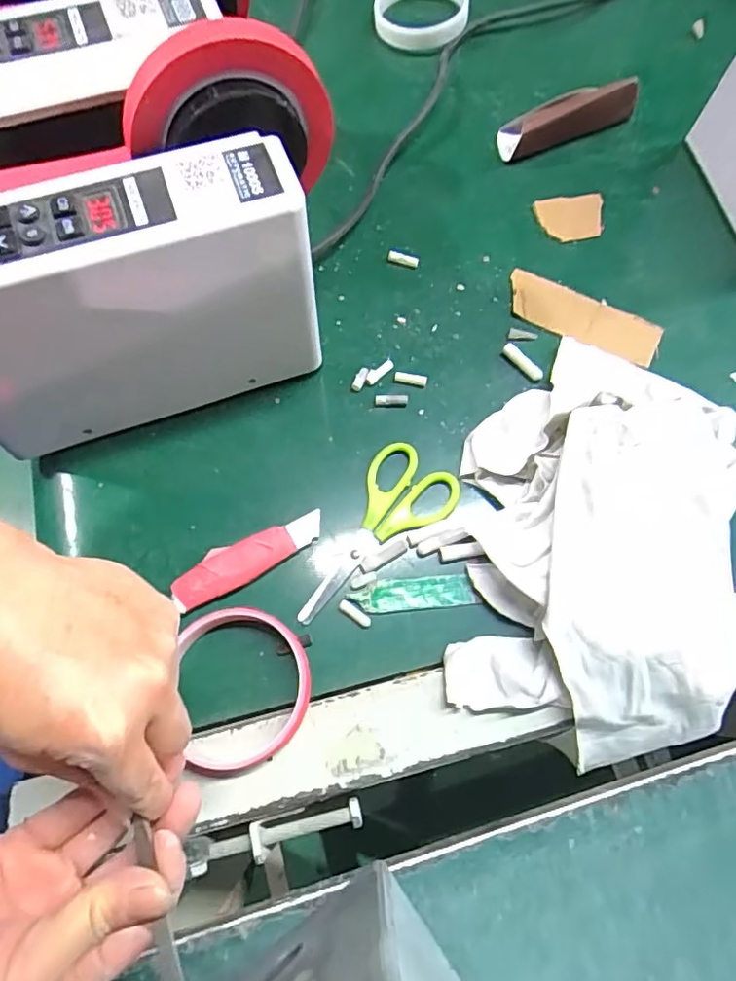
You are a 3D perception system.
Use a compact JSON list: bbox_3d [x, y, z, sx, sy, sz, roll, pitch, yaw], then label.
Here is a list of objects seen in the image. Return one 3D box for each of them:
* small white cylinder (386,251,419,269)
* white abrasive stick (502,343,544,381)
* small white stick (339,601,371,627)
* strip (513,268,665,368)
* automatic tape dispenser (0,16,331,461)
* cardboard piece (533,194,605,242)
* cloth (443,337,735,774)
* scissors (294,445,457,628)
[{"bbox_3d":[0.026,-0.176,0.443,0.024,0.006,0.007,17,72,4],"label":"small white cylinder"},{"bbox_3d":[0.108,-0.090,0.411,0.008,0.008,0.035,-38,76,-13],"label":"white abrasive stick"},{"bbox_3d":[-0.008,0.074,0.352,0.021,0.004,0.007,34,74,10],"label":"small white stick"},{"bbox_3d":[0.156,-0.127,0.429,0.114,0.006,0.046,28,66,10],"label":"strip"},{"bbox_3d":[-0.143,-0.142,0.344,0.252,0.161,0.142,-19,73,-8],"label":"automatic tape dispenser"},{"bbox_3d":[0.161,-0.217,0.460,0.054,0.008,0.041,-10,72,-5],"label":"cardboard piece"},{"bbox_3d":[0.136,0.017,0.345,0.150,0.074,0.246,14,71,3],"label":"cloth"},{"bbox_3d":[0.002,0.029,0.369,0.058,0.004,0.129,36,74,10],"label":"scissors"}]

